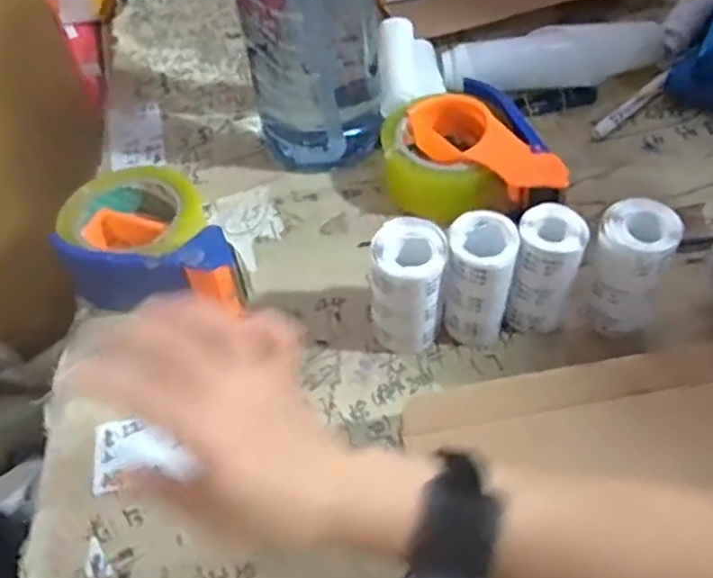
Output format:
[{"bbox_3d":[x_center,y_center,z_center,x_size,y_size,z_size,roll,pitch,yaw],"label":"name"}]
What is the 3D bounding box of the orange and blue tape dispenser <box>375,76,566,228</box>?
[{"bbox_3d":[0.088,-0.101,0.570,0.116,0.052,0.154,-25,56,-15],"label":"orange and blue tape dispenser"}]

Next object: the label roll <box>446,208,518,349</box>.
[{"bbox_3d":[0.082,-0.003,0.473,0.040,0.096,0.044,-2,53,2],"label":"label roll"}]

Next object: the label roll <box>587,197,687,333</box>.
[{"bbox_3d":[0.181,-0.014,0.467,0.046,0.084,0.046,16,56,15],"label":"label roll"}]

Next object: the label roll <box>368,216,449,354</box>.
[{"bbox_3d":[0.035,0.003,0.470,0.044,0.094,0.047,4,54,6],"label":"label roll"}]

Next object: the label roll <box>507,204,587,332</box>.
[{"bbox_3d":[0.127,-0.011,0.470,0.039,0.100,0.036,-2,53,2],"label":"label roll"}]

